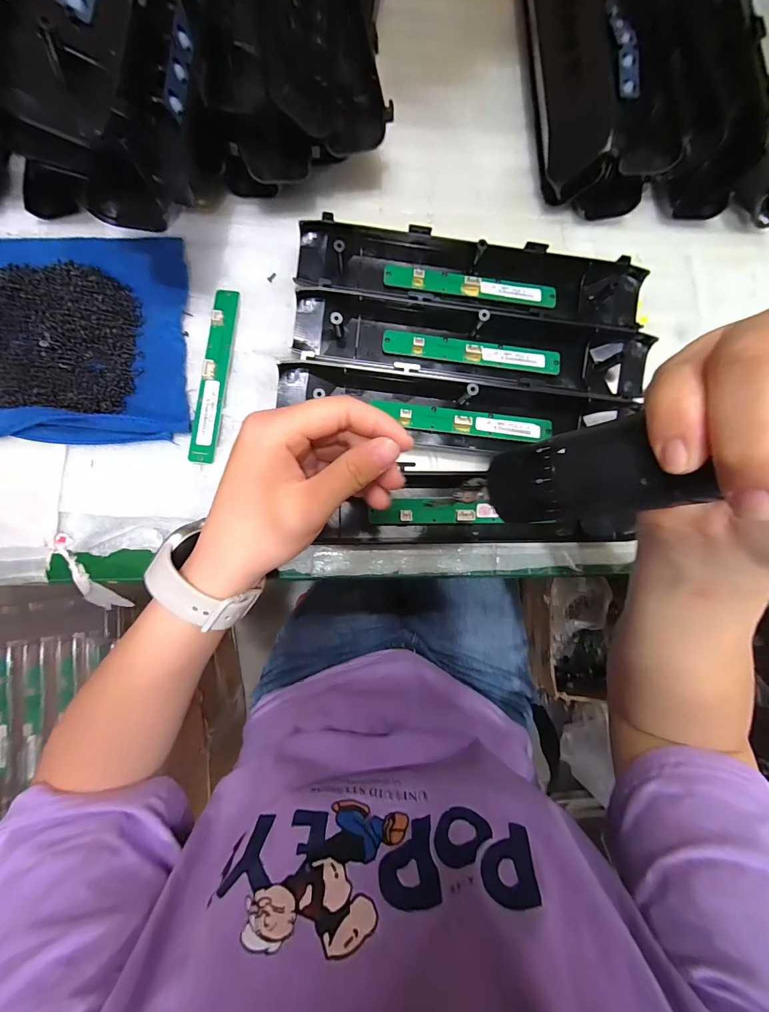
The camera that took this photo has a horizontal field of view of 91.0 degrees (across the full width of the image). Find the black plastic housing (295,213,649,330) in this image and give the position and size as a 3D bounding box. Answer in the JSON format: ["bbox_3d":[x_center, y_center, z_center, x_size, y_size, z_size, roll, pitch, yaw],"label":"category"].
[{"bbox_3d":[0.071,-0.179,0.301,0.274,0.025,0.058,4,82,-4],"label":"black plastic housing"}]

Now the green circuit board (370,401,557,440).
[{"bbox_3d":[0.060,-0.064,0.285,0.129,0.013,0.020,6,82,-3],"label":"green circuit board"}]

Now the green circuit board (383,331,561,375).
[{"bbox_3d":[0.068,-0.120,0.292,0.136,0.007,0.019,7,82,-3],"label":"green circuit board"}]

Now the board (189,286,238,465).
[{"bbox_3d":[-0.128,-0.099,0.285,0.019,0.005,0.134,6,82,-3],"label":"board"}]

